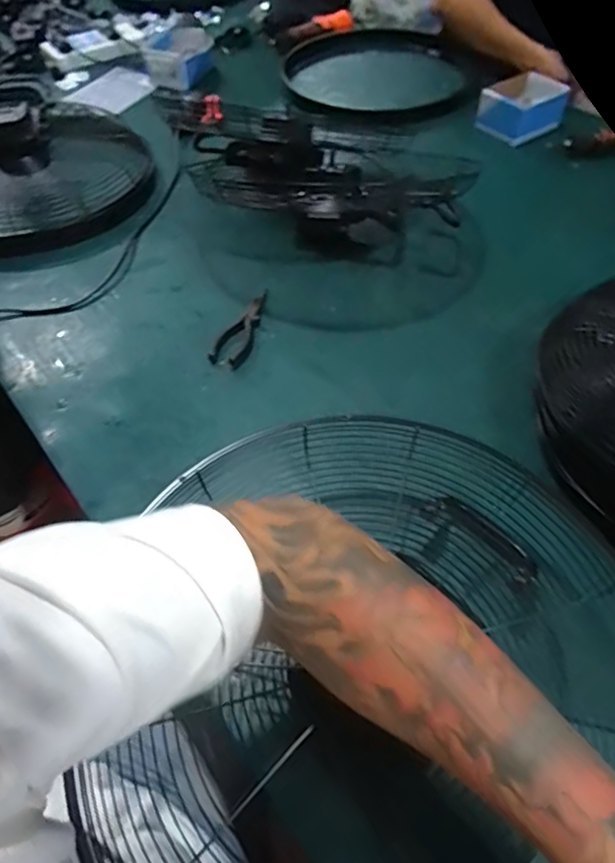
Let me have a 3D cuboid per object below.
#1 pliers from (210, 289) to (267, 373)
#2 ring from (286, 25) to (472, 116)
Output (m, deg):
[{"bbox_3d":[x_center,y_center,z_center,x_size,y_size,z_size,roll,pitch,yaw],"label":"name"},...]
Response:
[{"bbox_3d":[-0.084,-0.146,0.747,0.046,0.009,0.151,18,56,14],"label":"pliers"},{"bbox_3d":[0.155,-0.887,1.302,0.432,0.061,0.358,-19,55,-13],"label":"ring"}]

